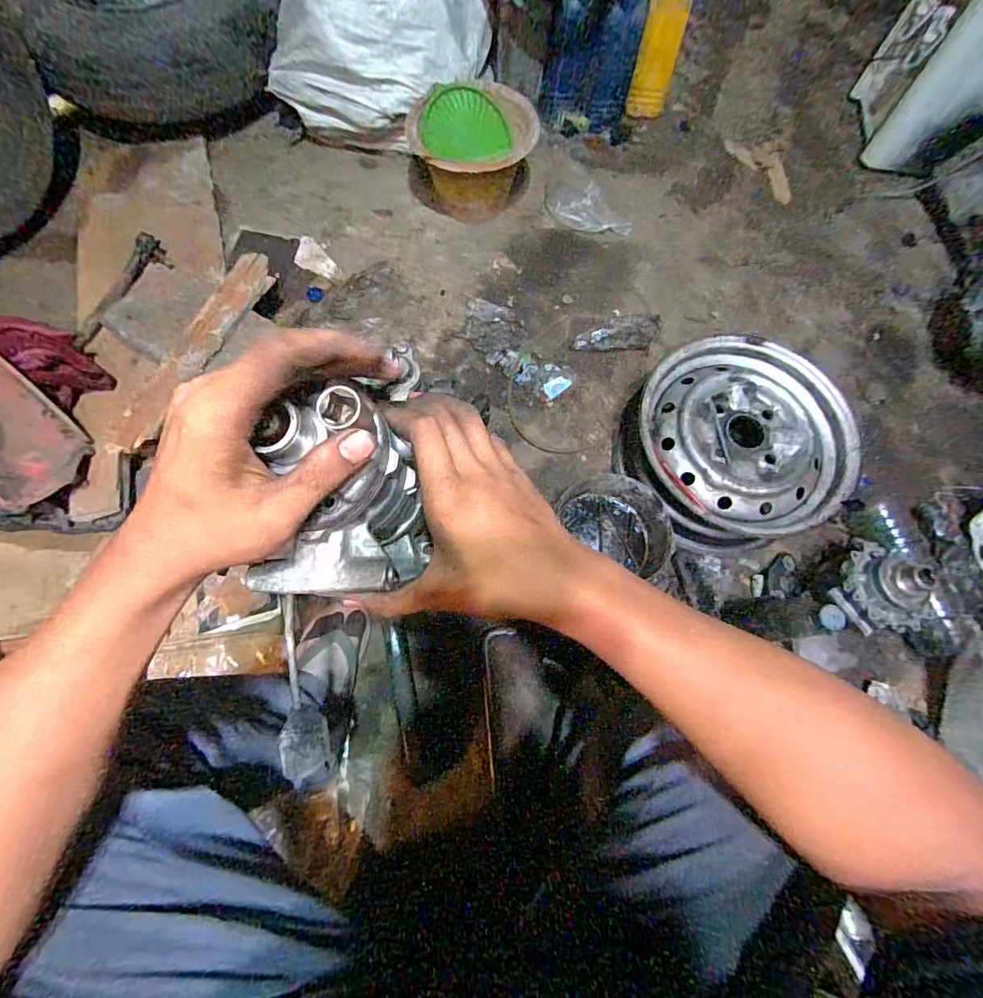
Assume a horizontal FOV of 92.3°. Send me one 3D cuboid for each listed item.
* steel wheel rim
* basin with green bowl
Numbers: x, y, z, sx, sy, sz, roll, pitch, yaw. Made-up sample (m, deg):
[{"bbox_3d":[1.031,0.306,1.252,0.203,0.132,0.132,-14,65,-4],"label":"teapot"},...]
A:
[{"bbox_3d":[0.411,-0.092,0.829,0.342,0.147,0.339,1,71,-3],"label":"steel wheel rim"},{"bbox_3d":[-0.039,-0.722,1.004,0.254,0.162,0.205,-9,72,-6],"label":"basin with green bowl"}]

